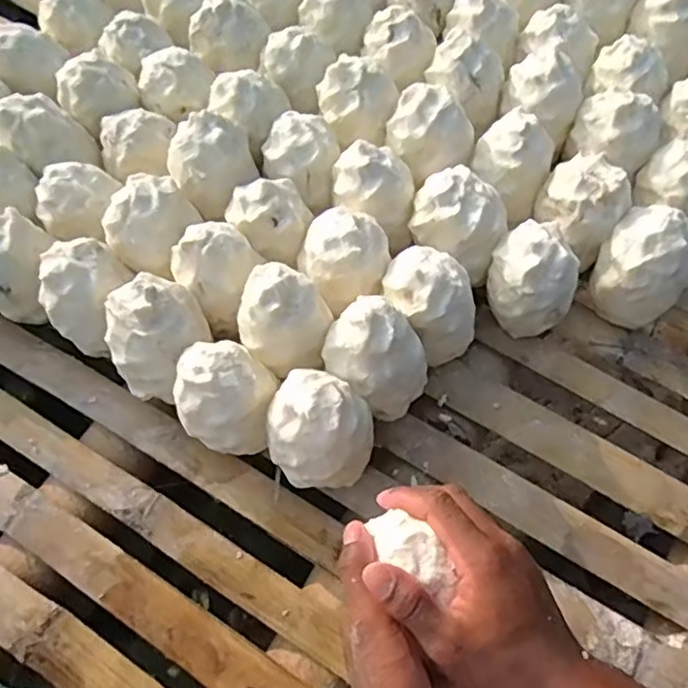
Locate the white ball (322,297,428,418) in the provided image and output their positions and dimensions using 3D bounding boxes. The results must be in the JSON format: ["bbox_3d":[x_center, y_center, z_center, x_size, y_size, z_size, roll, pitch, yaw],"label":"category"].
[{"bbox_3d":[0.030,0.016,0.553,0.081,0.123,0.077,-1,63,1],"label":"white ball"}]

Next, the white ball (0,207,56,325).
[{"bbox_3d":[-0.309,-0.067,0.593,0.066,0.099,0.070,-1,63,1],"label":"white ball"}]

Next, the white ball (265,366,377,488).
[{"bbox_3d":[-0.018,0.076,0.524,0.083,0.114,0.083,-1,63,1],"label":"white ball"}]

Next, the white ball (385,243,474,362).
[{"bbox_3d":[0.080,-0.036,0.581,0.078,0.113,0.086,-28,66,-12],"label":"white ball"}]

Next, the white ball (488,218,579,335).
[{"bbox_3d":[0.173,-0.055,0.588,0.079,0.105,0.071,35,69,18],"label":"white ball"}]

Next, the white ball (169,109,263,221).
[{"bbox_3d":[-0.128,-0.176,0.605,0.090,0.068,0.069,-42,69,-18],"label":"white ball"}]

